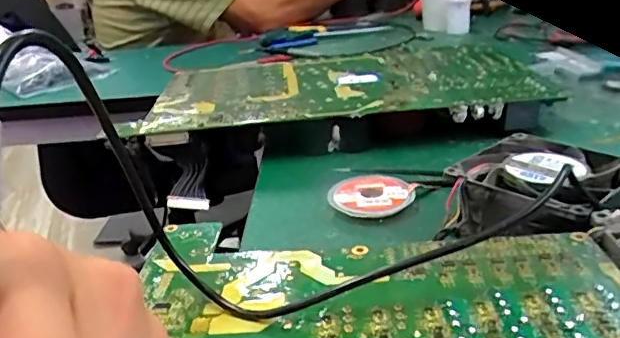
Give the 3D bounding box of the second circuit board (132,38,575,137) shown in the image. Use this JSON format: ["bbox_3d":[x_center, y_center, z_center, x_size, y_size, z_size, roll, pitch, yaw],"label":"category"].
[{"bbox_3d":[0.025,-0.091,0.532,0.331,0.011,0.233,-4,21,2],"label":"second circuit board"}]

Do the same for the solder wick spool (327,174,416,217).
[{"bbox_3d":[0.039,0.016,0.358,0.046,0.010,0.045,-4,21,2],"label":"solder wick spool"}]

